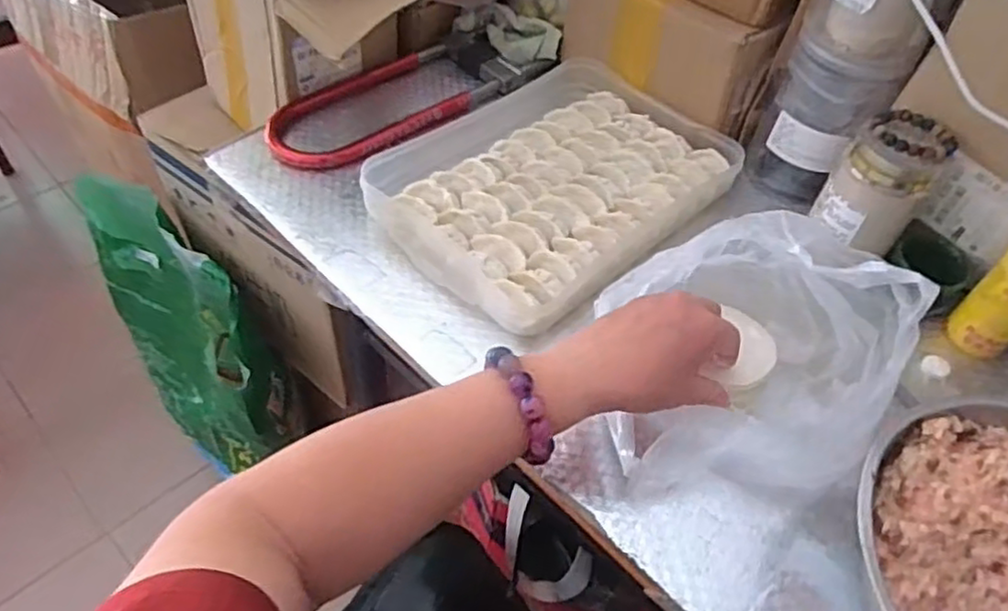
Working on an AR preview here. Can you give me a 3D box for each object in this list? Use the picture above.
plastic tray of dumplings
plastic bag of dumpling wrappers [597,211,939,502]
[{"bbox_3d":[0.047,-0.115,0.628,0.232,0.039,0.303,36,56,22],"label":"plastic tray of dumplings"},{"bbox_3d":[0.168,0.025,0.468,0.184,0.130,0.163,10,50,2],"label":"plastic bag of dumpling wrappers"}]

